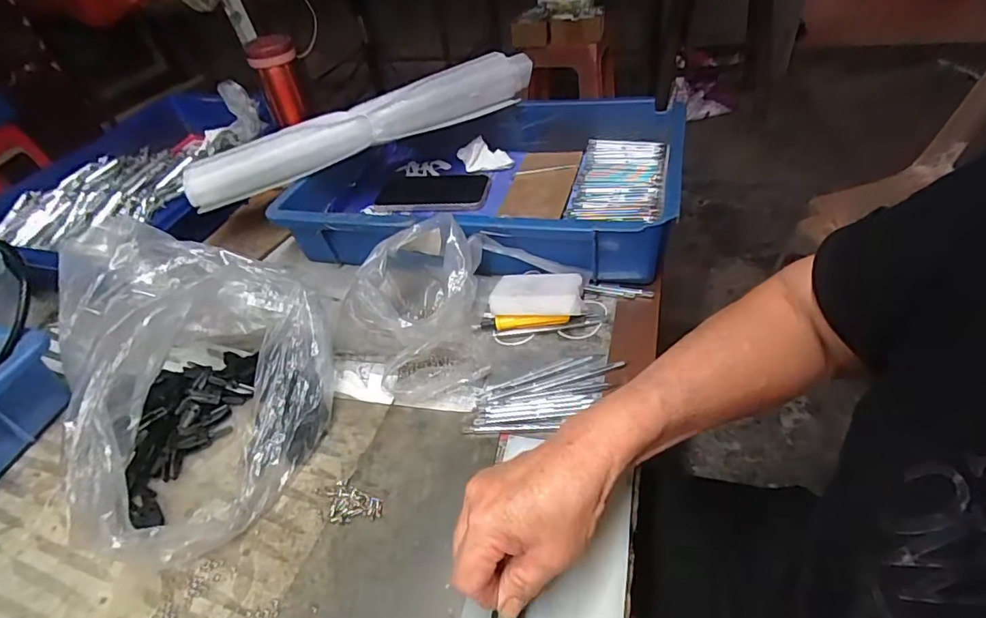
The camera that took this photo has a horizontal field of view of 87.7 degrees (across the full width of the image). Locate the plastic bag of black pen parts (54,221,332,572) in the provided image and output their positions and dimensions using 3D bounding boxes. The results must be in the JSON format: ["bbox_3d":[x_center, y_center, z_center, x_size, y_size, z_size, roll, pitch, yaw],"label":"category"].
[{"bbox_3d":[-0.242,0.043,0.423,0.190,0.140,0.247,-34,48,-25],"label":"plastic bag of black pen parts"}]

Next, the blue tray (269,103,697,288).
[{"bbox_3d":[-0.016,-0.145,0.611,0.433,0.086,0.283,5,44,14],"label":"blue tray"}]

